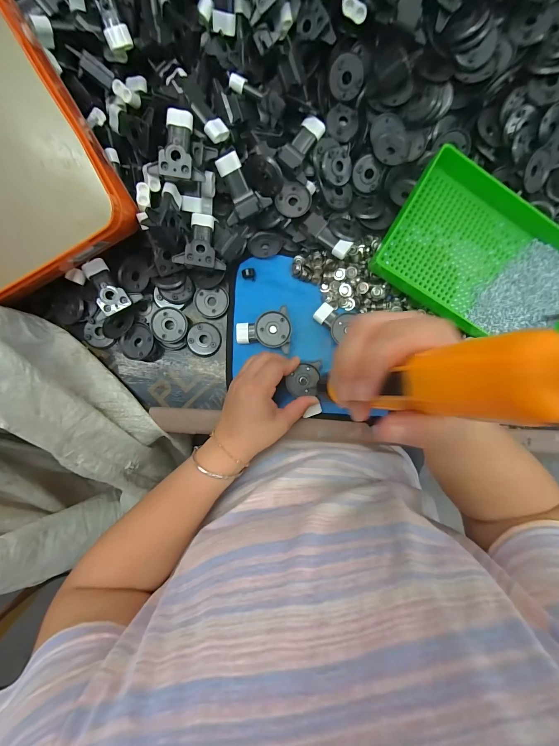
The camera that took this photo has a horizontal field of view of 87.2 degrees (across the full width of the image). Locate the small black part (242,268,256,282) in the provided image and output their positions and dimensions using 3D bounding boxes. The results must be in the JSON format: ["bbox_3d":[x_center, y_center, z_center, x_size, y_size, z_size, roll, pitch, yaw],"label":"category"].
[{"bbox_3d":[-0.038,-0.123,0.365,0.016,0.014,0.013,-4,90,-3],"label":"small black part"}]

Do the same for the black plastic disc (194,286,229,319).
[{"bbox_3d":[-0.085,-0.089,0.369,0.041,0.004,0.039,0,90,-3],"label":"black plastic disc"}]

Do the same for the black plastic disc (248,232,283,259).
[{"bbox_3d":[-0.018,-0.160,0.369,0.040,0.008,0.039,19,70,6],"label":"black plastic disc"}]

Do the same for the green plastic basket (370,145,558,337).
[{"bbox_3d":[0.251,-0.135,0.346,0.241,0.038,0.167,30,89,-2],"label":"green plastic basket"}]

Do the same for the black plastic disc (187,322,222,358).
[{"bbox_3d":[-0.094,-0.042,0.366,0.041,0.004,0.042,0,93,-18],"label":"black plastic disc"}]

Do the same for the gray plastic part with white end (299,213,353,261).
[{"bbox_3d":[0.057,-0.163,0.351,0.062,0.013,0.025,38,88,-2],"label":"gray plastic part with white end"}]

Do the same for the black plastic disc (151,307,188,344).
[{"bbox_3d":[-0.133,-0.059,0.356,0.041,0.010,0.042,0,90,-3],"label":"black plastic disc"}]

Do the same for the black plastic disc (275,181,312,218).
[{"bbox_3d":[0.018,-0.207,0.351,0.039,0.004,0.041,0,90,-3],"label":"black plastic disc"}]

